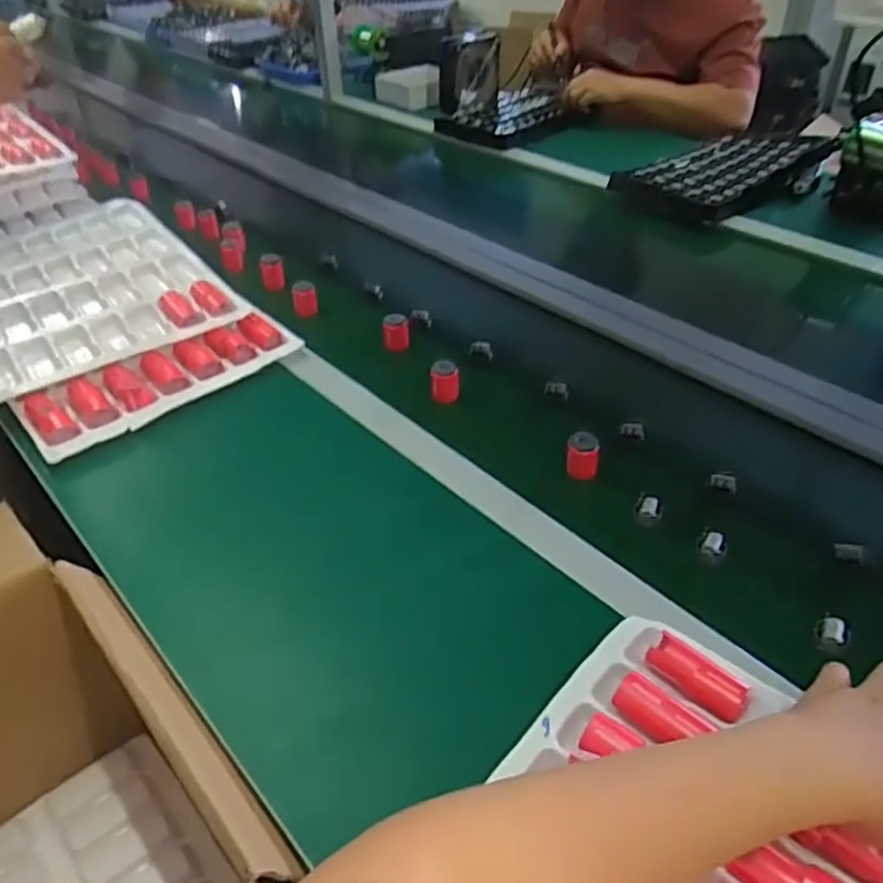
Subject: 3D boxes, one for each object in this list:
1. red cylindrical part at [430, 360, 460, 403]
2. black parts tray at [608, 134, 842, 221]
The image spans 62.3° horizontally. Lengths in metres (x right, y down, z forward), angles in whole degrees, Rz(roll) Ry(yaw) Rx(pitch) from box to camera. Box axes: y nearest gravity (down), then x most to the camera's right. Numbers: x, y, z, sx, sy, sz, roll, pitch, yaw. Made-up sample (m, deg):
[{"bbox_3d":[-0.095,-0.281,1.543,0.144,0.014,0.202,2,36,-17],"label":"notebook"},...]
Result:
[{"bbox_3d":[0.004,-0.071,0.855,0.033,0.047,0.027,-3,35,1],"label":"red cylindrical part"},{"bbox_3d":[0.524,-0.492,1.332,0.349,0.043,0.245,-28,41,-19],"label":"black parts tray"}]

